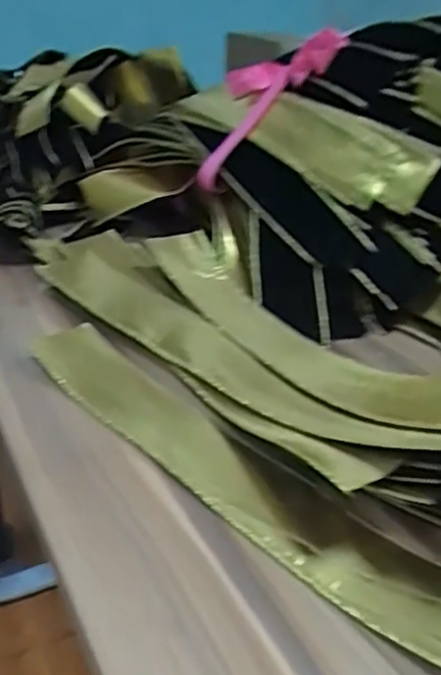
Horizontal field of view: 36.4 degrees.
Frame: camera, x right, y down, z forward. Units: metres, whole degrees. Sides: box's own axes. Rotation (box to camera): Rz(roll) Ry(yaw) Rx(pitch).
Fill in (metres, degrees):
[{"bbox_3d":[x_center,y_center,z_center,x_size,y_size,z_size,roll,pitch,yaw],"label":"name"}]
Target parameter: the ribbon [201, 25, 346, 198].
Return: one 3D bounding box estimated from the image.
[{"bbox_3d":[0.040,-0.254,0.713,0.047,0.212,0.081,38,8,-32],"label":"ribbon"}]

